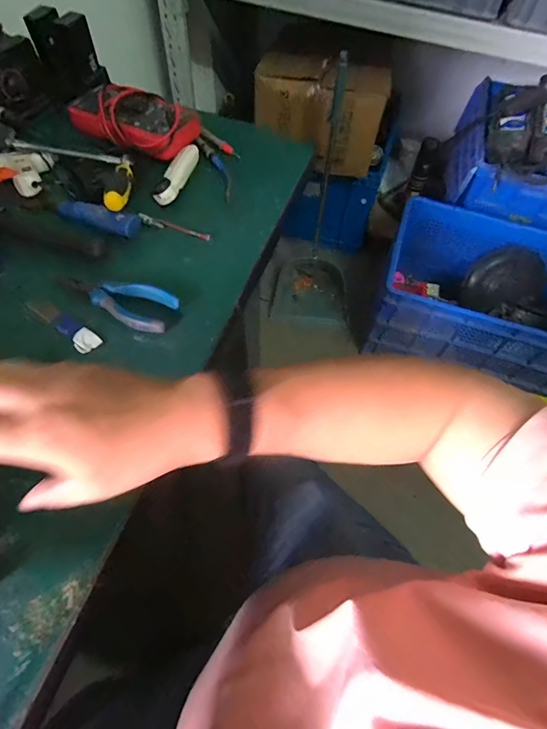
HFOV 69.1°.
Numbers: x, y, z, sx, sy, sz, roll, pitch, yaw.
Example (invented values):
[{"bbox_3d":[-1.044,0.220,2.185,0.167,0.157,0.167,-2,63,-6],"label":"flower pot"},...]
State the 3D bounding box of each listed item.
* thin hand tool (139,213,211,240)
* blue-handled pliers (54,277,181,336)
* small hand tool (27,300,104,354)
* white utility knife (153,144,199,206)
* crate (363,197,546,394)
[{"bbox_3d":[-0.124,-0.172,0.497,0.095,0.006,0.013,17,61,7],"label":"thin hand tool"},{"bbox_3d":[-0.172,-0.071,0.429,0.133,0.013,0.048,17,61,7],"label":"blue-handled pliers"},{"bbox_3d":[-0.218,-0.042,0.419,0.085,0.008,0.024,35,64,16],"label":"small hand tool"},{"bbox_3d":[-0.127,-0.257,0.532,0.029,0.020,0.110,14,60,5],"label":"white utility knife"},{"bbox_3d":[0.707,-0.222,1.270,0.685,0.263,0.517,19,61,8],"label":"crate"}]

